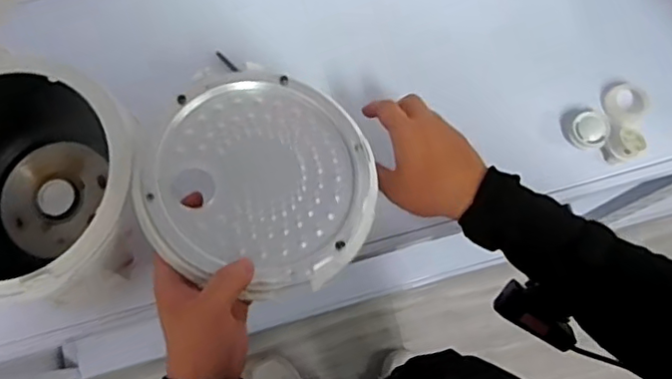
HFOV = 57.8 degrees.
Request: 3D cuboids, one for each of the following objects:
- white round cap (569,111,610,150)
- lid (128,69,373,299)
[{"bbox_3d":[0.278,-0.066,0.666,0.039,0.016,0.039,0,76,2],"label":"white round cap"},{"bbox_3d":[-0.061,-0.009,0.507,0.192,0.025,0.190,5,71,-14],"label":"lid"}]

